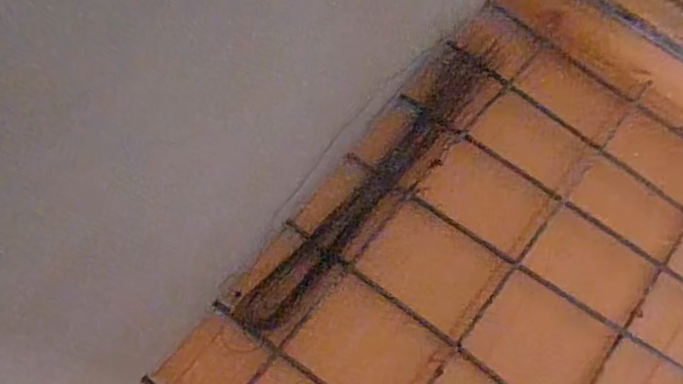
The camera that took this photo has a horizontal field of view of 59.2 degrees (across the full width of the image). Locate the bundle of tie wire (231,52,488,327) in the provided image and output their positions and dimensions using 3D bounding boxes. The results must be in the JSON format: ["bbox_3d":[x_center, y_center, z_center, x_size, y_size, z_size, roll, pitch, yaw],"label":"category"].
[{"bbox_3d":[0.039,-0.013,0.686,0.050,0.012,0.415,36,73,12],"label":"bundle of tie wire"}]

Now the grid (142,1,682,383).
[{"bbox_3d":[0.198,0.133,0.661,0.493,0.043,0.699,39,74,13],"label":"grid"}]

